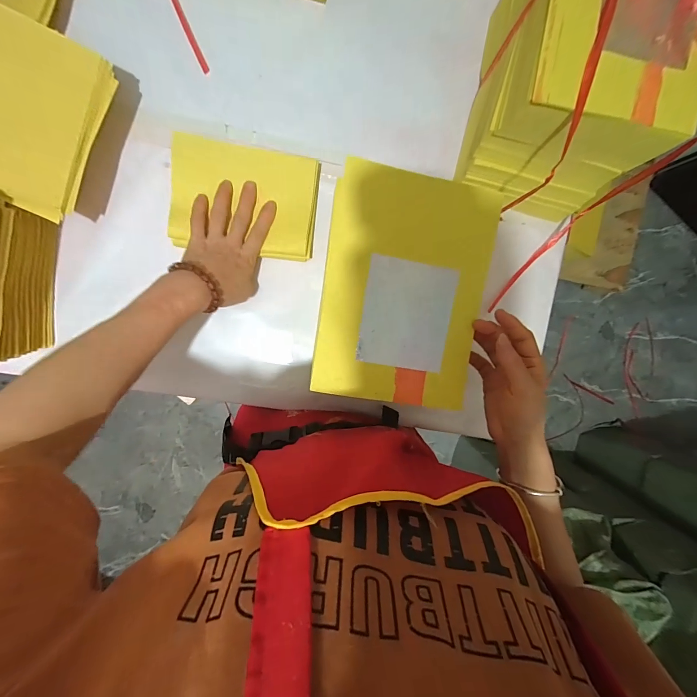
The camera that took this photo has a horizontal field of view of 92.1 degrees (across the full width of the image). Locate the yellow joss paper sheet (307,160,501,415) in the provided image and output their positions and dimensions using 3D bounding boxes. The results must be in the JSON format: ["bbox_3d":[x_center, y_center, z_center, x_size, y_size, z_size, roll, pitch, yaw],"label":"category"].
[{"bbox_3d":[0.057,-0.057,0.335,0.162,0.022,0.219,7,94,-7],"label":"yellow joss paper sheet"}]

